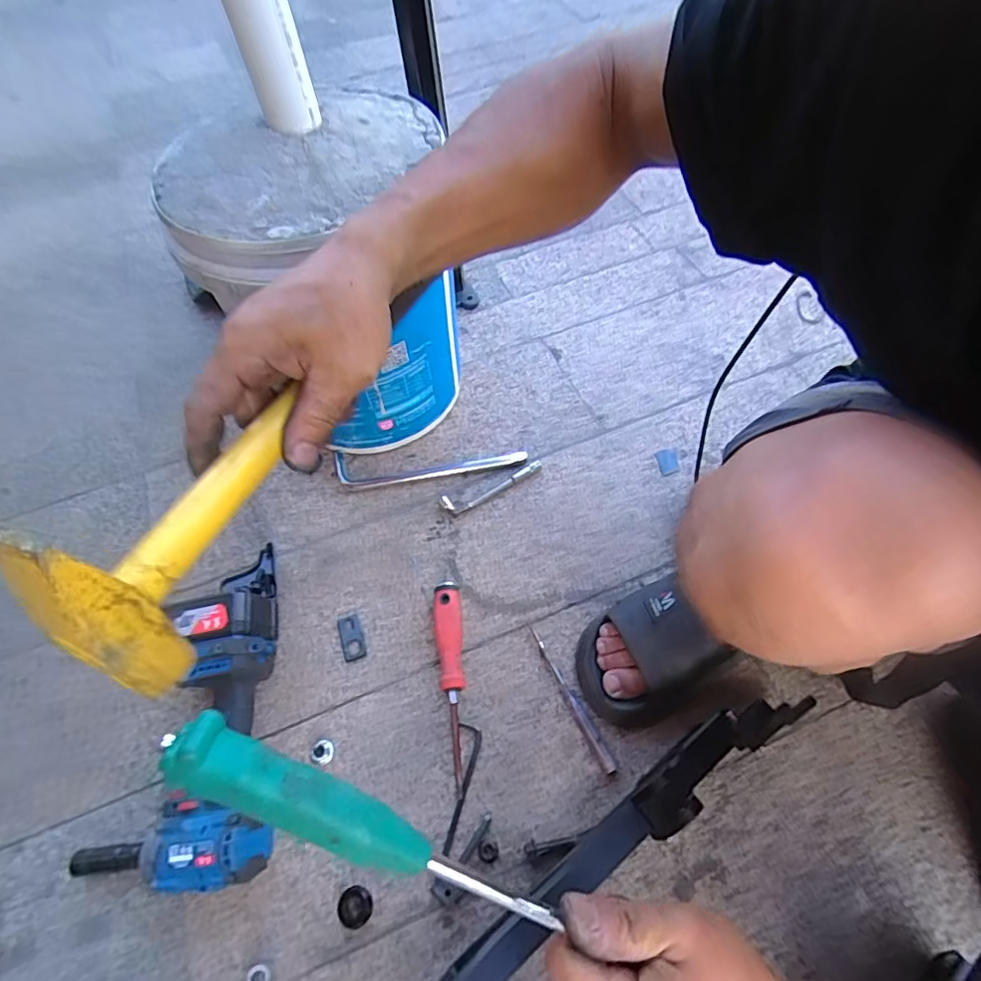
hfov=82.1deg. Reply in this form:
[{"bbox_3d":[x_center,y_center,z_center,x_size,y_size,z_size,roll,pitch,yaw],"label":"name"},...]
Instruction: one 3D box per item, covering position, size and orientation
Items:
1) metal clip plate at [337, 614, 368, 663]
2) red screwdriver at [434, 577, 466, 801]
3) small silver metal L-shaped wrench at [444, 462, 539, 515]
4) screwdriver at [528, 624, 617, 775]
[{"bbox_3d":[-0.157,0.165,0.633,0.024,0.004,0.051,-19,60,-9],"label":"metal clip plate"},{"bbox_3d":[-0.041,0.193,0.593,0.028,0.030,0.216,-6,59,-1],"label":"red screwdriver"},{"bbox_3d":[0.005,-0.006,0.717,0.136,0.010,0.025,-25,61,-12],"label":"small silver metal L-shaped wrench"},{"bbox_3d":[0.083,0.210,0.583,0.011,0.010,0.163,-23,60,-11],"label":"screwdriver"}]

